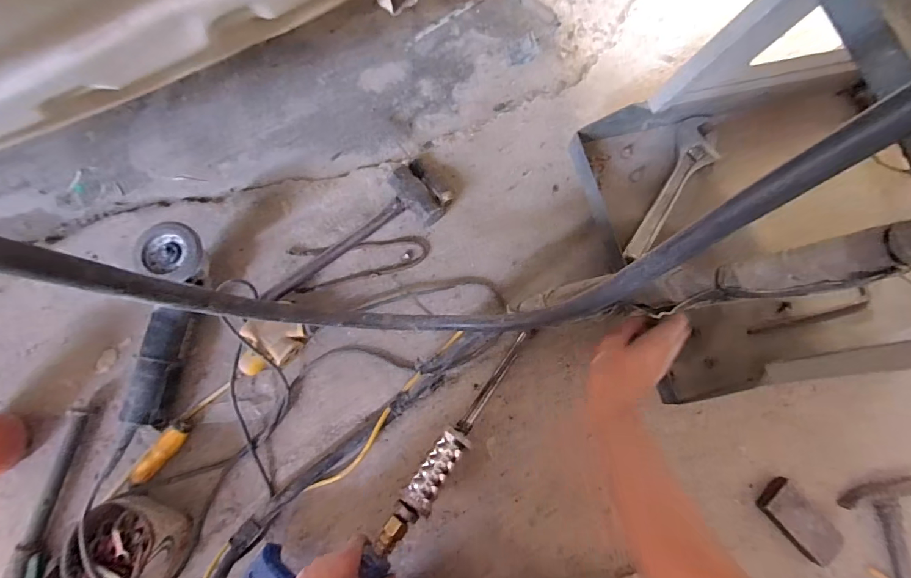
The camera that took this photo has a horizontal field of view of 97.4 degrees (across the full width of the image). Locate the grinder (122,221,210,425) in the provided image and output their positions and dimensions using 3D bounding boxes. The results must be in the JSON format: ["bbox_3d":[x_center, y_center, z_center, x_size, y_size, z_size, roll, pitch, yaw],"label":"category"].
[{"bbox_3d":[-0.420,0.055,0.584,0.084,0.073,0.296,8,89,1],"label":"grinder"}]

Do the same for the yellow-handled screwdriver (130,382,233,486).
[{"bbox_3d":[-0.396,0.203,0.577,0.029,0.033,0.163,33,65,7],"label":"yellow-handled screwdriver"}]

